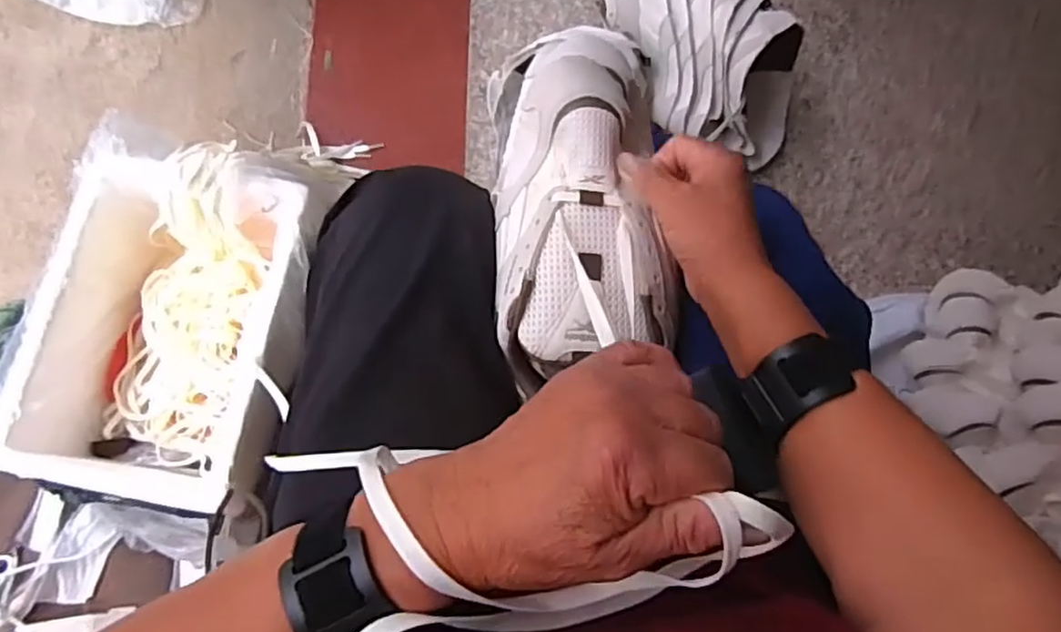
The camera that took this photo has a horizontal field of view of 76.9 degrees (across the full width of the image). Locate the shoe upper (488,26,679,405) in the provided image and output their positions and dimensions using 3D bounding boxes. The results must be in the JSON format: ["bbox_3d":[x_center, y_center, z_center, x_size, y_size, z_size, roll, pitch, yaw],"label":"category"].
[{"bbox_3d":[0.034,-0.079,0.452,0.114,0.067,0.241,0,75,-3],"label":"shoe upper"}]

